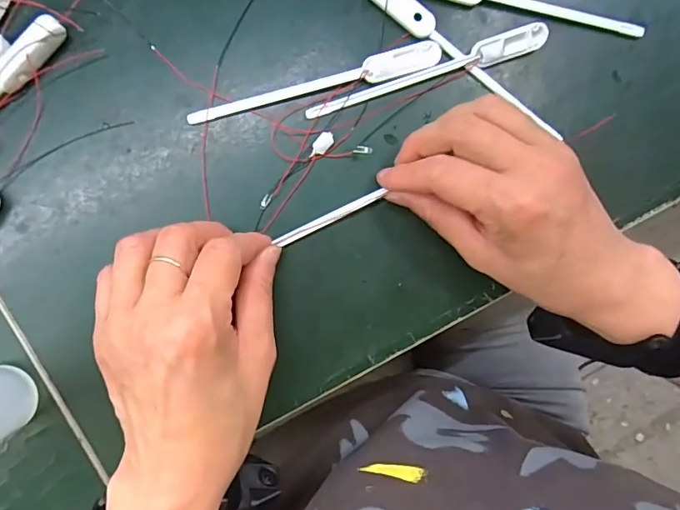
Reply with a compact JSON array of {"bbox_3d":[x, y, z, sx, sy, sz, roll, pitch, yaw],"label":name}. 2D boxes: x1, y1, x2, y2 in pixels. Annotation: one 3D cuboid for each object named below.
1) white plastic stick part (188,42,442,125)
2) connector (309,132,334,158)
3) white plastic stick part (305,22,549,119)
[{"bbox_3d":[-0.013,-0.096,0.266,0.144,0.006,0.015,-17,95,-4],"label":"white plastic stick part"},{"bbox_3d":[-0.011,-0.063,0.270,0.009,0.004,0.018,42,89,-7],"label":"connector"},{"bbox_3d":[0.051,-0.104,0.269,0.144,0.008,0.014,-21,96,-4],"label":"white plastic stick part"}]

